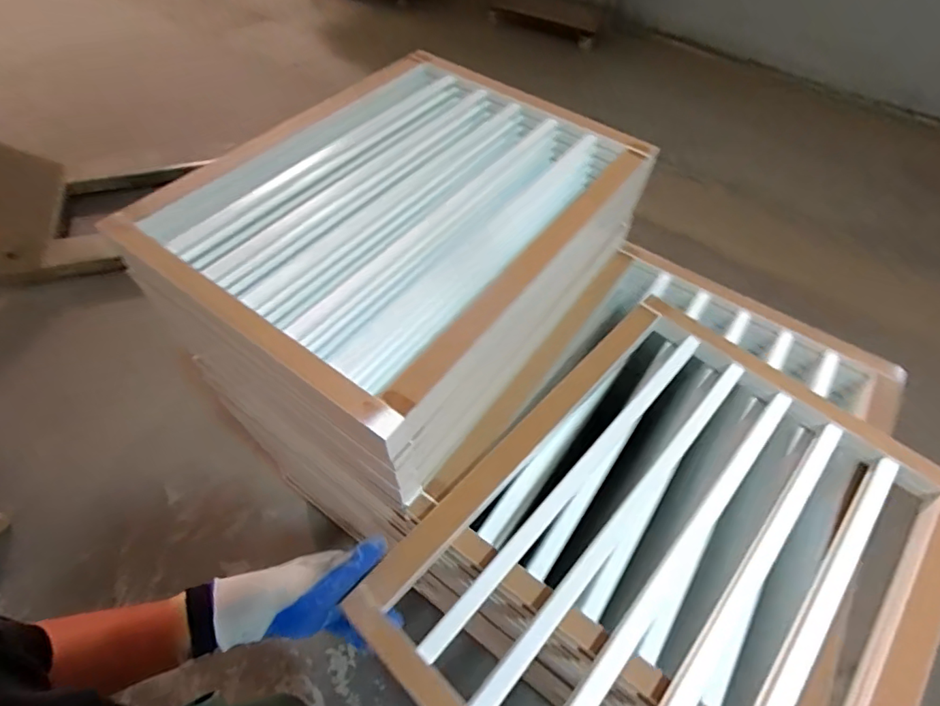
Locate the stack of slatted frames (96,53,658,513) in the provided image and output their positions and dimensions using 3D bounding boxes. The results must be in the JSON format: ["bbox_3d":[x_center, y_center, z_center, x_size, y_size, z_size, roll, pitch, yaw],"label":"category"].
[{"bbox_3d":[-0.079,-0.182,0.761,0.503,0.255,0.639,32,58,20],"label":"stack of slatted frames"}]

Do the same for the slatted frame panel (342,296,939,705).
[{"bbox_3d":[0.249,0.224,0.567,0.461,0.049,0.625,39,61,23],"label":"slatted frame panel"}]

